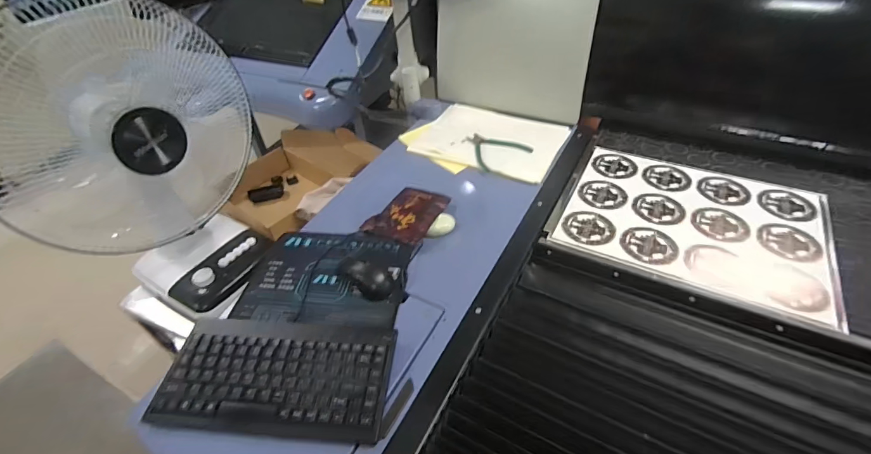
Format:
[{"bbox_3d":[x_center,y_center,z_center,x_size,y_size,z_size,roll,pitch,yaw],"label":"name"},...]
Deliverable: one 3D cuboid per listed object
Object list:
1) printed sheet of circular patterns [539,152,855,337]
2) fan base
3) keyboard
[{"bbox_3d":[0.455,-0.017,0.739,0.409,0.007,0.324,19,48,24],"label":"printed sheet of circular patterns"},{"bbox_3d":[-0.554,0.086,1.027,0.221,0.096,0.251,19,48,22],"label":"fan base"},{"bbox_3d":[-0.206,0.195,0.549,0.295,0.031,0.157,1,44,5],"label":"keyboard"}]

